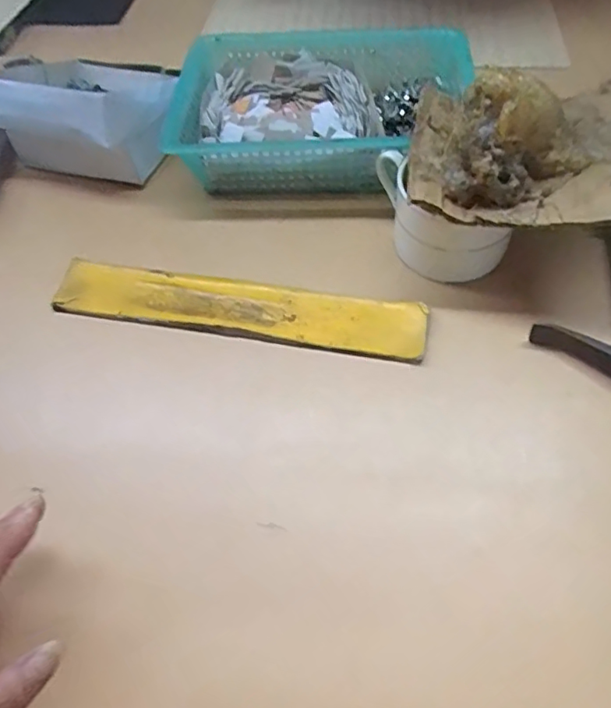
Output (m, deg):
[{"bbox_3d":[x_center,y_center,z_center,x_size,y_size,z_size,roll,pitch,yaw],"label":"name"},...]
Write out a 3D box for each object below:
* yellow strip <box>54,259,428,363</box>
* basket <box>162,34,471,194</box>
[{"bbox_3d":[-0.054,-0.038,0.408,0.285,0.010,0.050,11,57,13],"label":"yellow strip"},{"bbox_3d":[0.015,-0.205,0.472,0.245,0.084,0.169,6,56,10],"label":"basket"}]

